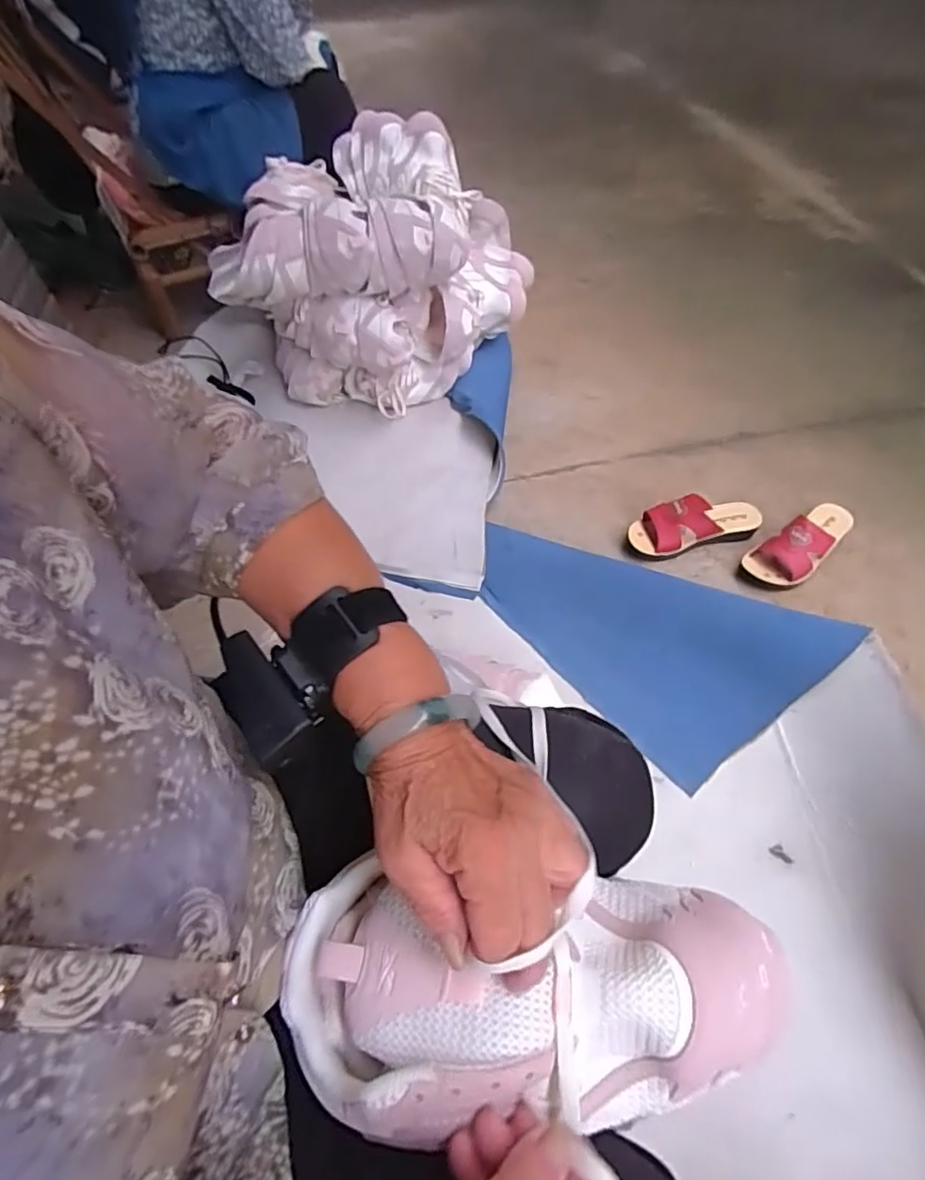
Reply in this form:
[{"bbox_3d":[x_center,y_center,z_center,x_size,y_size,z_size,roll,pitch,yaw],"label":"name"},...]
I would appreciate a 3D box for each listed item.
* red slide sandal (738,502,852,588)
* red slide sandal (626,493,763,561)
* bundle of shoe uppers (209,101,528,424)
[{"bbox_3d":[0.558,-0.087,0.982,0.216,0.072,0.090,-37,59,-19],"label":"red slide sandal"},{"bbox_3d":[0.389,-0.114,1.010,0.220,0.069,0.082,-16,55,-5],"label":"red slide sandal"},{"bbox_3d":[-0.175,-0.606,1.165,0.527,0.361,0.379,15,58,16],"label":"bundle of shoe uppers"}]

